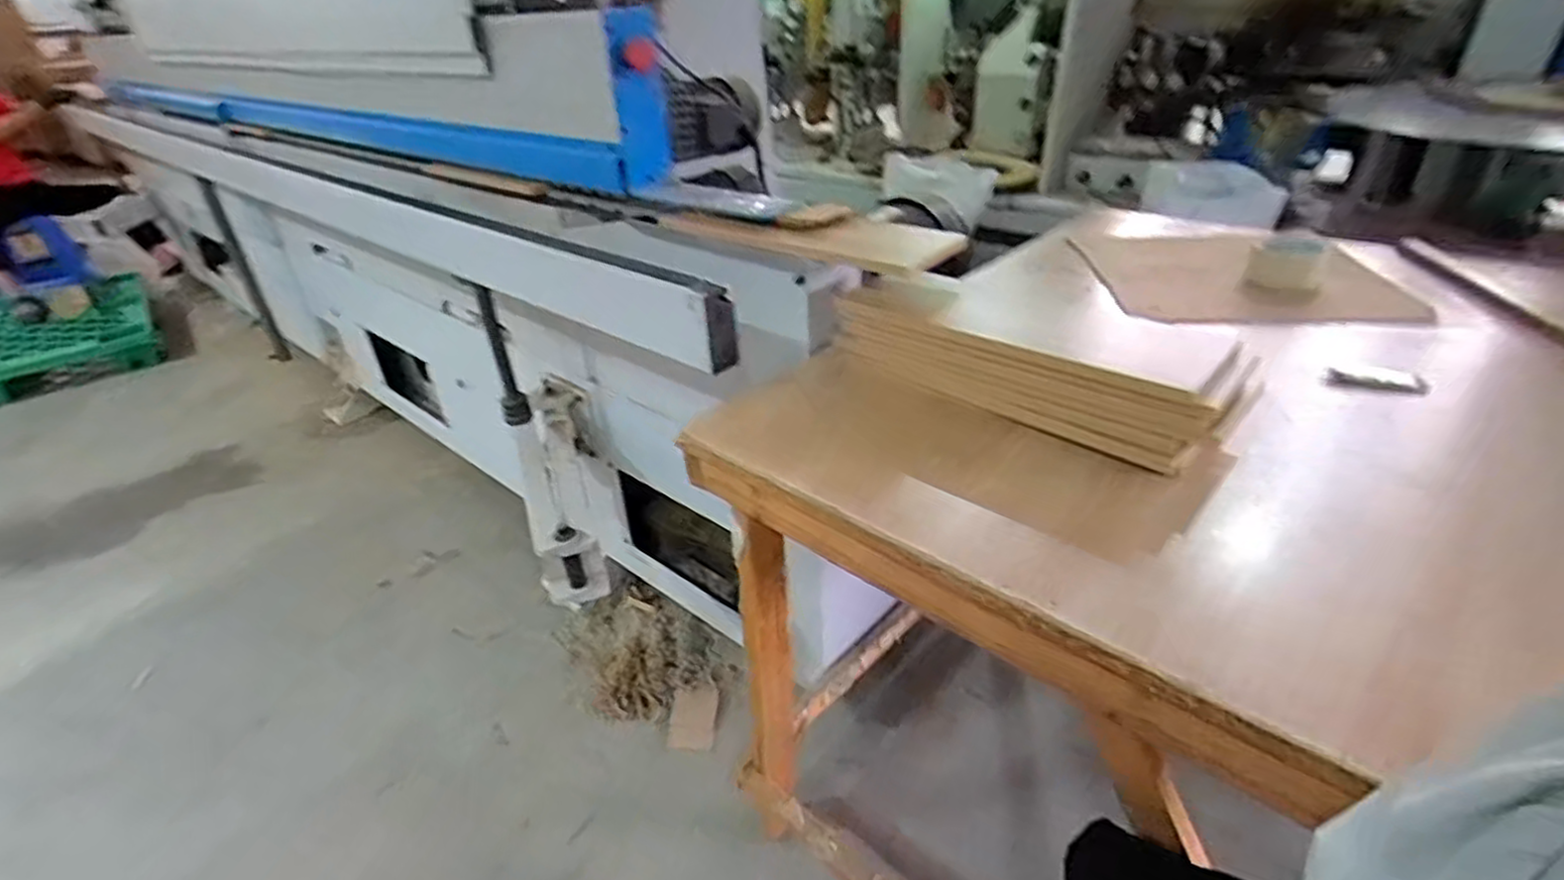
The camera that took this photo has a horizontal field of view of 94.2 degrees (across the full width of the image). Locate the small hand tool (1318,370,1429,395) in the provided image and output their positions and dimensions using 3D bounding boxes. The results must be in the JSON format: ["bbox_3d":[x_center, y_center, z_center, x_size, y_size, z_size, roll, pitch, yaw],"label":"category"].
[{"bbox_3d":[0.600,-0.059,0.736,0.087,0.009,0.039,10,32,18],"label":"small hand tool"}]

